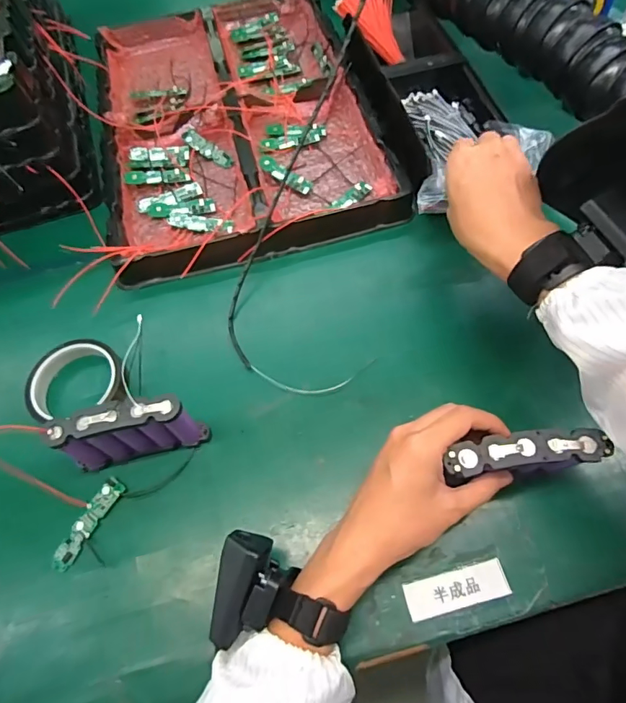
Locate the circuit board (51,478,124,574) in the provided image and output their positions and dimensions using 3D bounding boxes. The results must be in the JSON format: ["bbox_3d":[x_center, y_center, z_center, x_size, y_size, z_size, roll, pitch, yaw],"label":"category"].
[{"bbox_3d":[-0.195,0.148,0.393,0.019,0.006,0.080,27,67,16],"label":"circuit board"}]

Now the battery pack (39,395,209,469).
[{"bbox_3d":[-0.155,0.069,0.389,0.109,0.081,0.024,-15,63,-5],"label":"battery pack"}]

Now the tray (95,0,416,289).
[{"bbox_3d":[-0.101,-0.325,0.613,0.342,0.045,0.501,-14,63,-4],"label":"tray"}]

